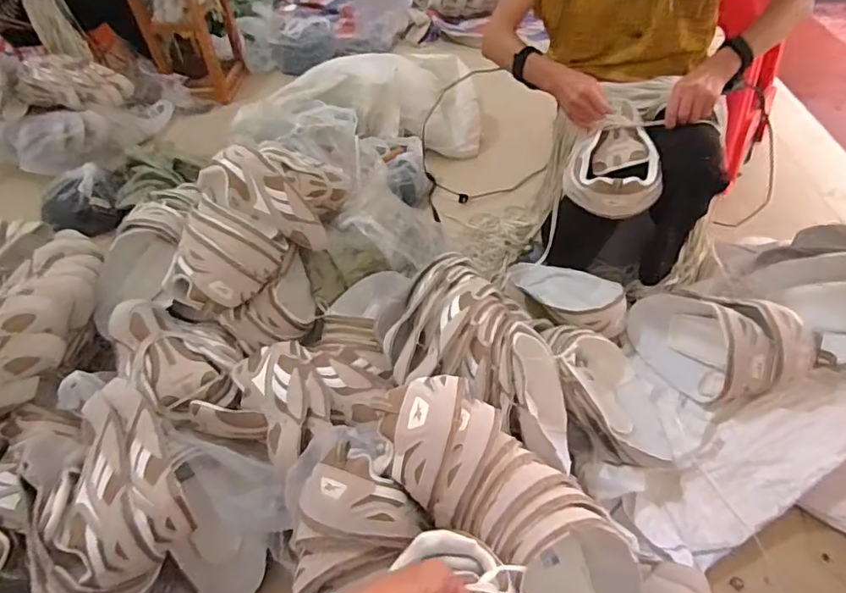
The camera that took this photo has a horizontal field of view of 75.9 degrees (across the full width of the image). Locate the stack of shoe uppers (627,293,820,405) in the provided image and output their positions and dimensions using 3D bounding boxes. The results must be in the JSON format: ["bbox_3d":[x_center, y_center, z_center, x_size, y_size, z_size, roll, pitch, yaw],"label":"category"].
[{"bbox_3d":[0.495,0.085,0.956,0.293,0.195,0.132,30,57,30],"label":"stack of shoe uppers"}]

